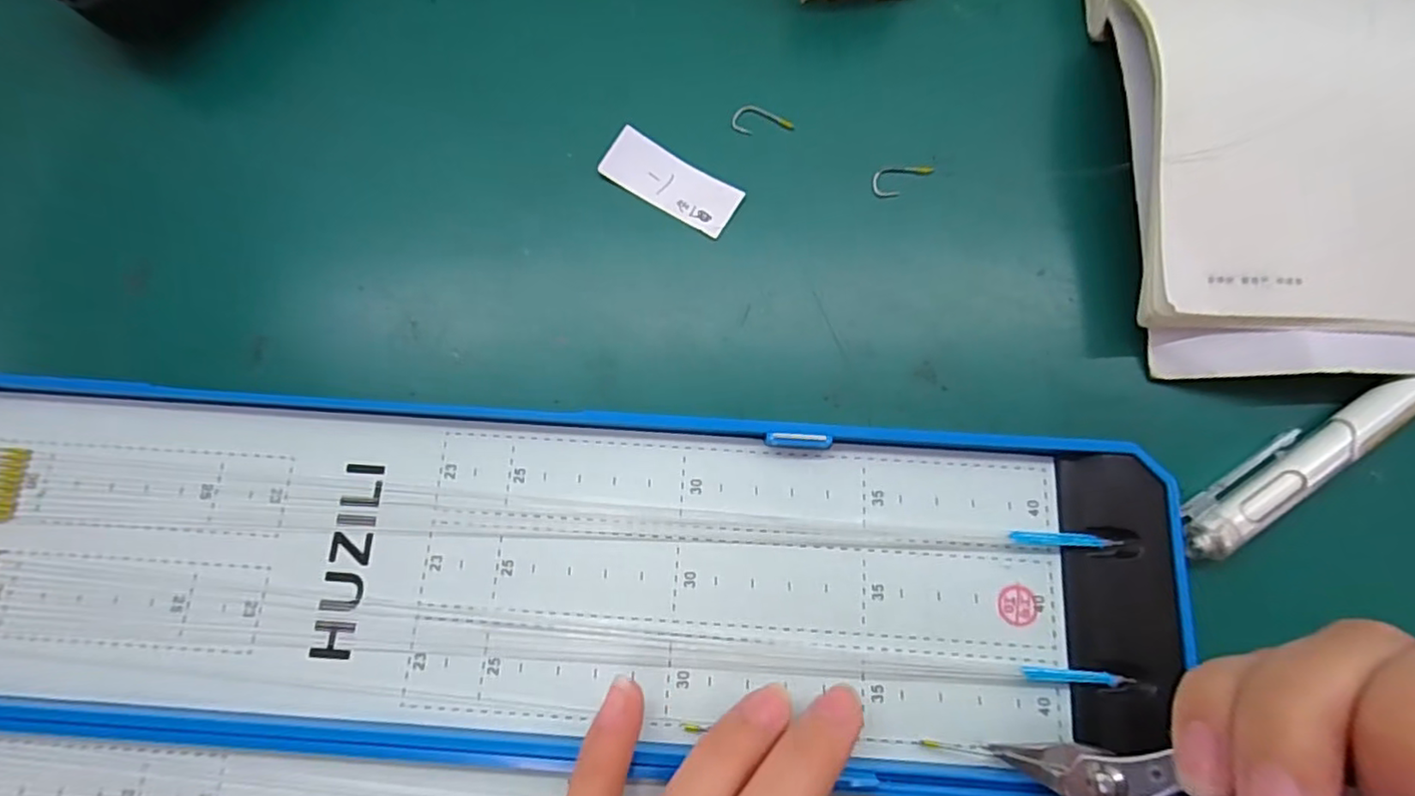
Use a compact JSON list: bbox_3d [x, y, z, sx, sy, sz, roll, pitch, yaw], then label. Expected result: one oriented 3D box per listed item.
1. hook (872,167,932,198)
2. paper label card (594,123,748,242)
[{"bbox_3d":[0.064,-0.071,0.199,0.020,0.004,0.009,-5,77,0],"label":"hook"},{"bbox_3d":[-0.012,-0.070,0.199,0.045,0.004,0.019,31,80,7],"label":"paper label card"}]

